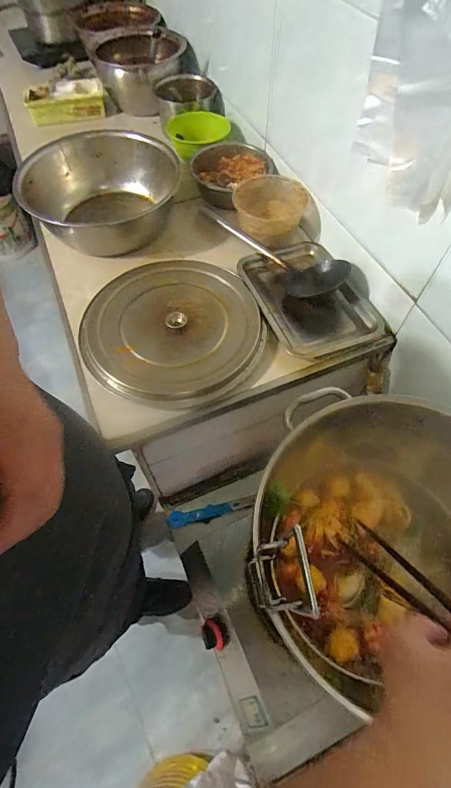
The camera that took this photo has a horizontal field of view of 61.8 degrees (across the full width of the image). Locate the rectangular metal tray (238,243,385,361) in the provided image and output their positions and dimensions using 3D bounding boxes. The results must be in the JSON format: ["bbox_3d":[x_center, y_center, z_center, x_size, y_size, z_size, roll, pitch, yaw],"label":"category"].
[{"bbox_3d":[0.167,-0.200,0.783,0.201,0.038,0.294,-17,61,-9],"label":"rectangular metal tray"}]

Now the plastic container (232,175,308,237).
[{"bbox_3d":[0.096,-0.417,0.855,0.155,0.071,0.151,0,60,0],"label":"plastic container"}]

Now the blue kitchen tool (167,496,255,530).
[{"bbox_3d":[-0.035,0.306,0.968,0.221,0.020,0.043,-8,60,-5],"label":"blue kitchen tool"}]

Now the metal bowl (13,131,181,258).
[{"bbox_3d":[-0.298,-0.463,0.868,0.342,0.095,0.329,0,60,0],"label":"metal bowl"}]

